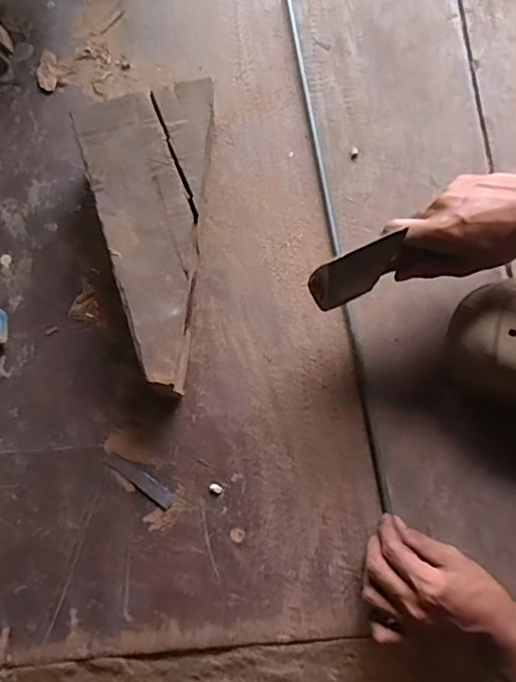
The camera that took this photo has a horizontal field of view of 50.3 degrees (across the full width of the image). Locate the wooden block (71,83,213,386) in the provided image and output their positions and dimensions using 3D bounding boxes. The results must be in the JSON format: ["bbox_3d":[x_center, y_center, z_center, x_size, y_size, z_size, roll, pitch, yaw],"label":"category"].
[{"bbox_3d":[-0.091,-0.095,0.515,0.123,0.080,0.283,-6,77,0],"label":"wooden block"}]

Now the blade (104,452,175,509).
[{"bbox_3d":[-0.108,0.124,0.499,0.073,0.004,0.015,34,79,8],"label":"blade"}]

